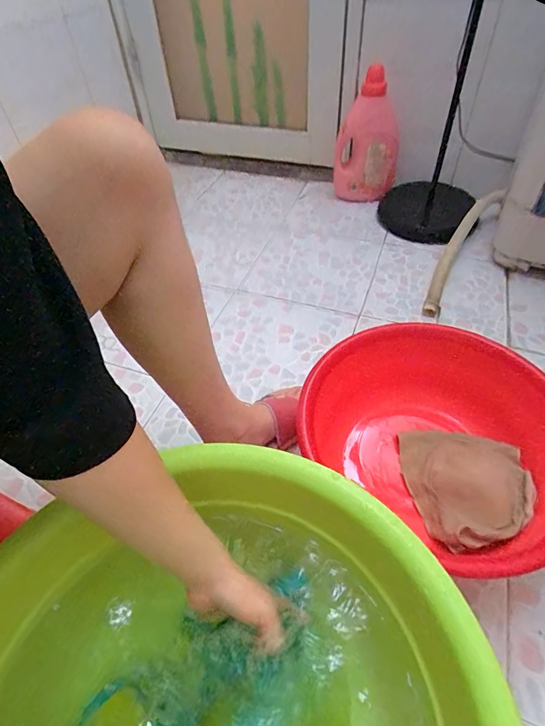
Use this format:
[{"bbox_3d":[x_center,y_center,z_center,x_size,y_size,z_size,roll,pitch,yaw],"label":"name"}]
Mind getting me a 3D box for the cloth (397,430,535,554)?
[{"bbox_3d":[0.296,0.171,0.611,0.161,0.069,0.192,-6,48,-2],"label":"cloth"}]

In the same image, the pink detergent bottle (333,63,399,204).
[{"bbox_3d":[0.244,-0.569,1.058,0.107,0.335,0.193,-9,48,-6],"label":"pink detergent bottle"}]

